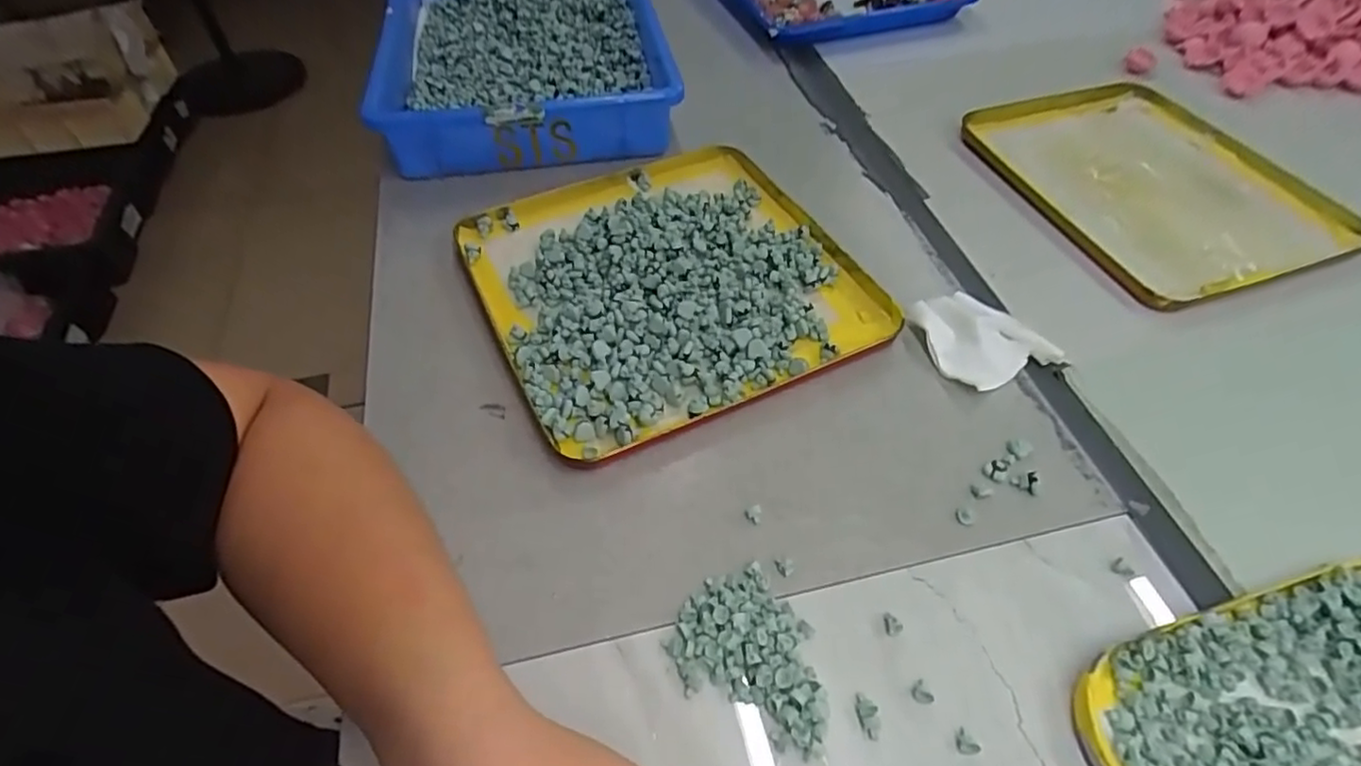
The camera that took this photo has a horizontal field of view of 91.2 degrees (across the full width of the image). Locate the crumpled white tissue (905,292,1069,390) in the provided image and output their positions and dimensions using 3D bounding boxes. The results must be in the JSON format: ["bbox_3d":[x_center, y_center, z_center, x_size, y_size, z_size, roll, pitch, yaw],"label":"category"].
[{"bbox_3d":[0.192,-0.034,0.425,0.070,0.017,0.075,-21,54,-15],"label":"crumpled white tissue"}]

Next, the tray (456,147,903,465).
[{"bbox_3d":[-0.011,-0.079,0.468,0.244,0.021,0.251,-22,54,-16],"label":"tray"}]

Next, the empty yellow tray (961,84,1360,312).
[{"bbox_3d":[0.368,-0.161,0.524,0.214,0.016,0.240,-16,52,-11],"label":"empty yellow tray"}]

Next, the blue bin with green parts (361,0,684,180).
[{"bbox_3d":[-0.161,-0.360,0.673,0.265,0.056,0.441,-9,51,-6],"label":"blue bin with green parts"}]

